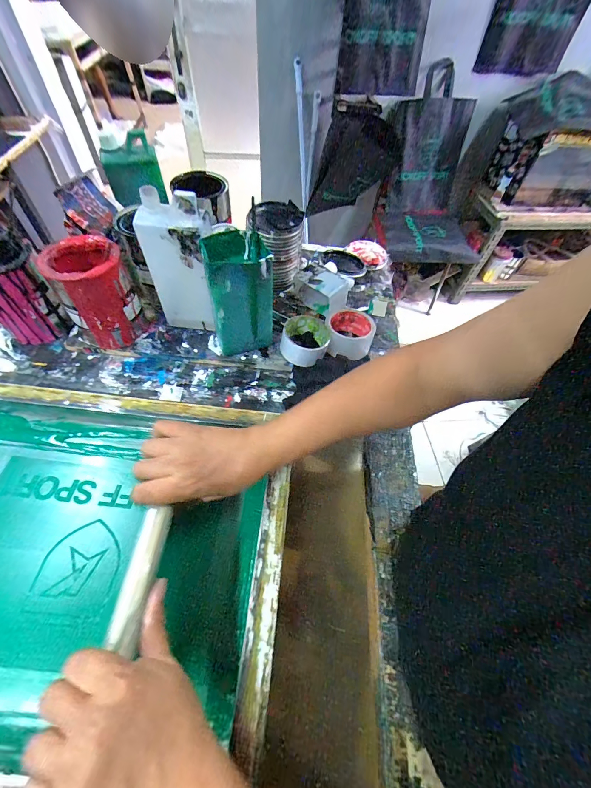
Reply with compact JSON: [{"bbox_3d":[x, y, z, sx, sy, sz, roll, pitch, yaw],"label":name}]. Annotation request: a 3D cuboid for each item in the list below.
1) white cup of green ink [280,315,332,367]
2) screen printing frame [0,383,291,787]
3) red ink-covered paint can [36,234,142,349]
[{"bbox_3d":[0.018,-0.095,0.568,0.082,0.046,0.083,2,56,-4],"label":"white cup of green ink"},{"bbox_3d":[-0.258,0.178,0.373,0.483,0.053,0.400,6,56,-1],"label":"screen printing frame"},{"bbox_3d":[-0.325,-0.160,0.529,0.107,0.160,0.112,-31,64,-23],"label":"red ink-covered paint can"}]

